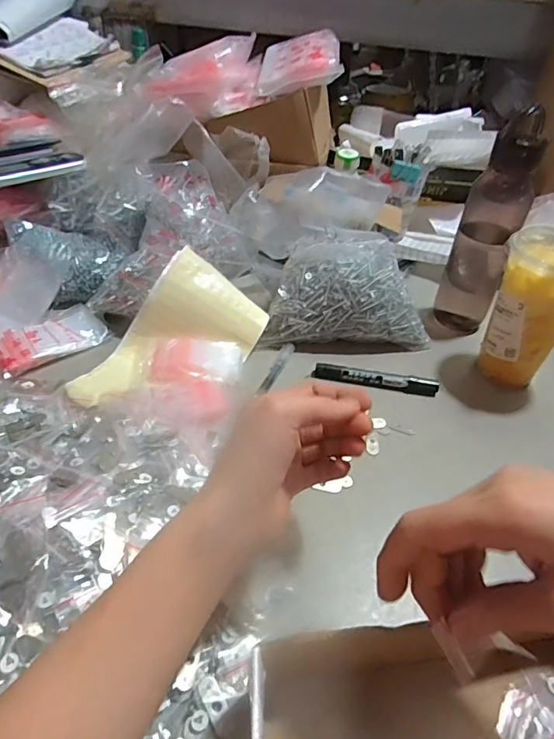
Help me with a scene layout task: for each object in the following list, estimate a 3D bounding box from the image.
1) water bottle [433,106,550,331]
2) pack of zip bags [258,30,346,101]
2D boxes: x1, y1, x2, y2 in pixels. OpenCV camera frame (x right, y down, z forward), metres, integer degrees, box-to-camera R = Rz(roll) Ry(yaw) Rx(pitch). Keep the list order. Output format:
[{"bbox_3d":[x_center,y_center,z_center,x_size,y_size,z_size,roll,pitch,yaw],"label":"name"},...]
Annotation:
[{"bbox_3d":[0.242,-0.153,0.572,0.068,0.251,0.062,20,42,16],"label":"water bottle"},{"bbox_3d":[0.030,-0.444,0.697,0.115,0.026,0.127,-9,59,11],"label":"pack of zip bags"}]

